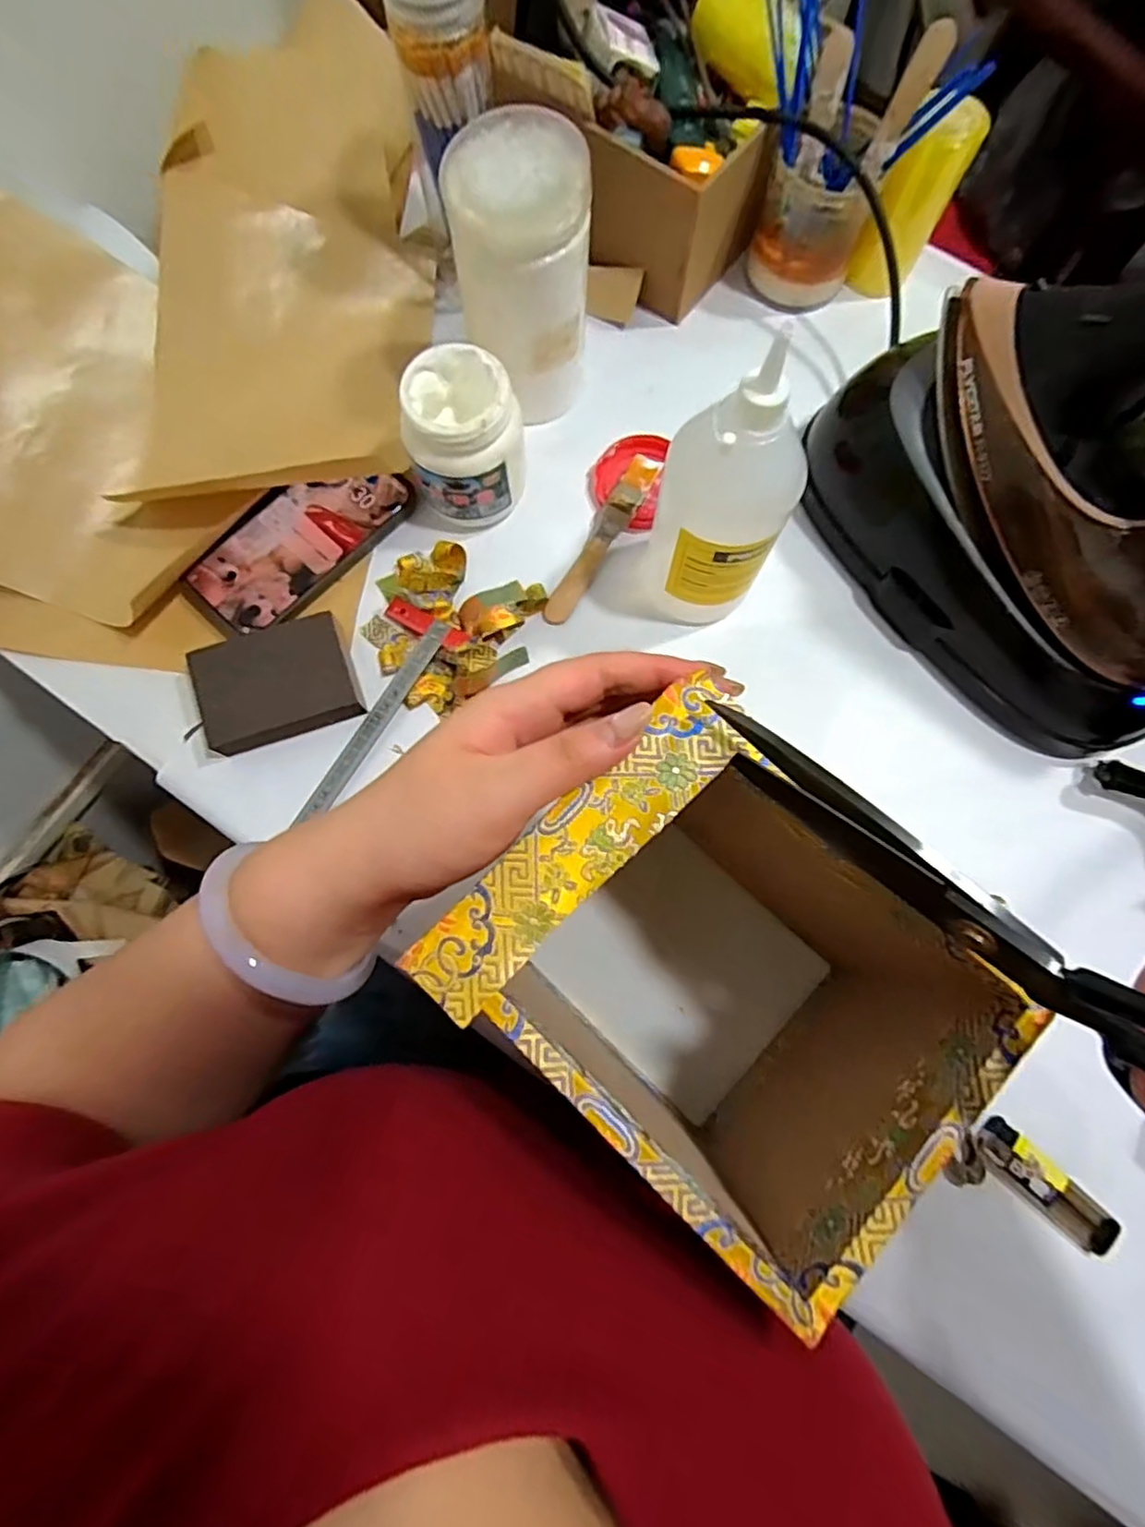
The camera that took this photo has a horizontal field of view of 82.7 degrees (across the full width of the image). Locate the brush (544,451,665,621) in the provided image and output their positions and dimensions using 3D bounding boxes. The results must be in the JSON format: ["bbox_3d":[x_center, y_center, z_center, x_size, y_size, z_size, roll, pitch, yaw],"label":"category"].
[{"bbox_3d":[0.018,-0.159,0.462,0.024,0.023,0.133,32,79,6],"label":"brush"}]

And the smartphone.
[{"bbox_3d":[-0.192,-0.156,0.459,0.080,0.013,0.158,38,80,8],"label":"smartphone"}]

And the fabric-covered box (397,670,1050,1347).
[{"bbox_3d":[0.057,0.098,0.321,0.179,0.185,0.150,43,80,8],"label":"fabric-covered box"}]

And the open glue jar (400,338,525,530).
[{"bbox_3d":[-0.071,-0.215,0.435,0.072,0.094,0.078,0,77,-1],"label":"open glue jar"}]

